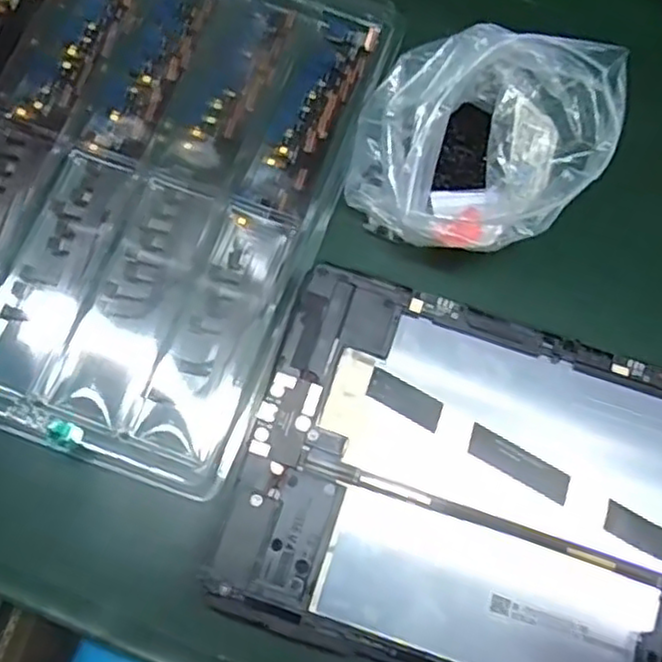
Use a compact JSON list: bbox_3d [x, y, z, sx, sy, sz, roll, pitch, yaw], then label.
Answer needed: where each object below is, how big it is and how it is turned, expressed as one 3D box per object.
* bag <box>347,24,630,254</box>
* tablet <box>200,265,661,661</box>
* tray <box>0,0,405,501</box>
[{"bbox_3d":[0.070,-0.089,0.330,0.114,0.056,0.099,13,74,0],"label":"bag"},{"bbox_3d":[0.083,0.073,0.295,0.237,0.010,0.149,17,74,2],"label":"tablet"},{"bbox_3d":[-0.108,-0.087,0.348,0.218,0.021,0.280,18,73,2],"label":"tray"}]

